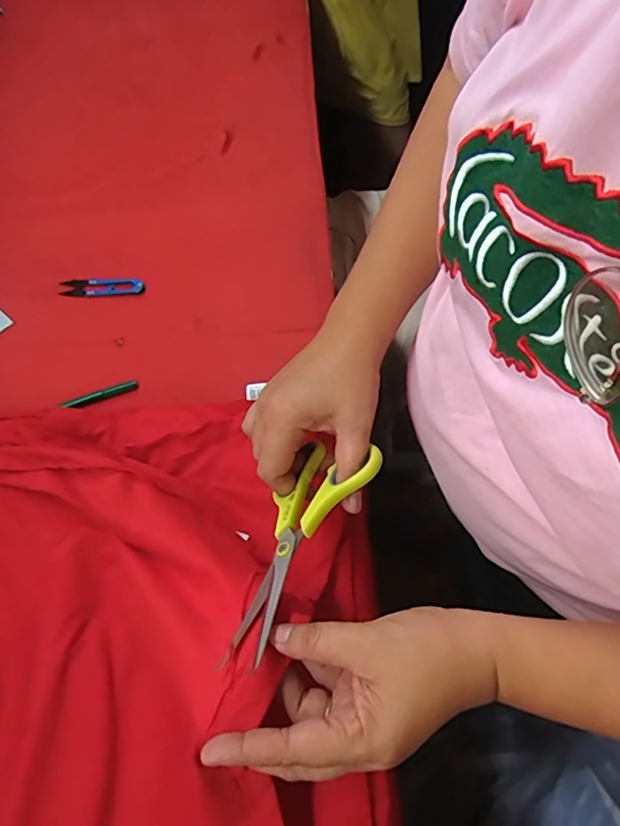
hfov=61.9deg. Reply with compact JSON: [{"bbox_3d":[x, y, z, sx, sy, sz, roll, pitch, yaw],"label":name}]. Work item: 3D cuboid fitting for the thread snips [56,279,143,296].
[{"bbox_3d":[-0.252,-0.152,0.628,0.098,0.006,0.025,-3,64,3],"label":"thread snips"}]

